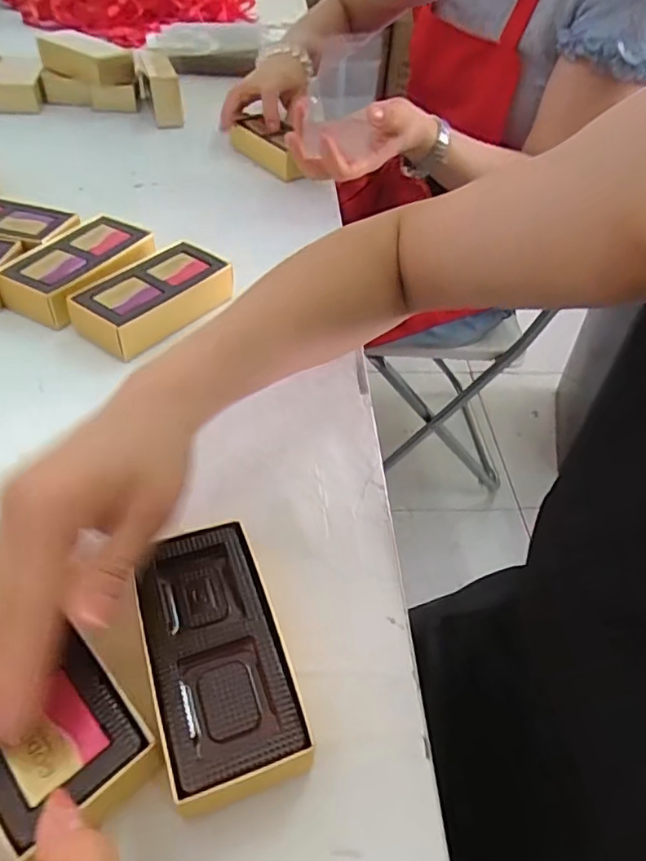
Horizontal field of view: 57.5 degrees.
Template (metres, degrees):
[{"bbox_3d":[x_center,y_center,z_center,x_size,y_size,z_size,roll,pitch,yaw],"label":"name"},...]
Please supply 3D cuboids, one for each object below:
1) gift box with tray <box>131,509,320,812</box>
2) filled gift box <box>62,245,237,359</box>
[{"bbox_3d":[-0.048,0.103,0.266,0.056,0.033,0.119,-13,49,-16],"label":"gift box with tray"},{"bbox_3d":[-0.128,-0.098,0.454,0.066,0.036,0.121,30,51,22],"label":"filled gift box"}]

